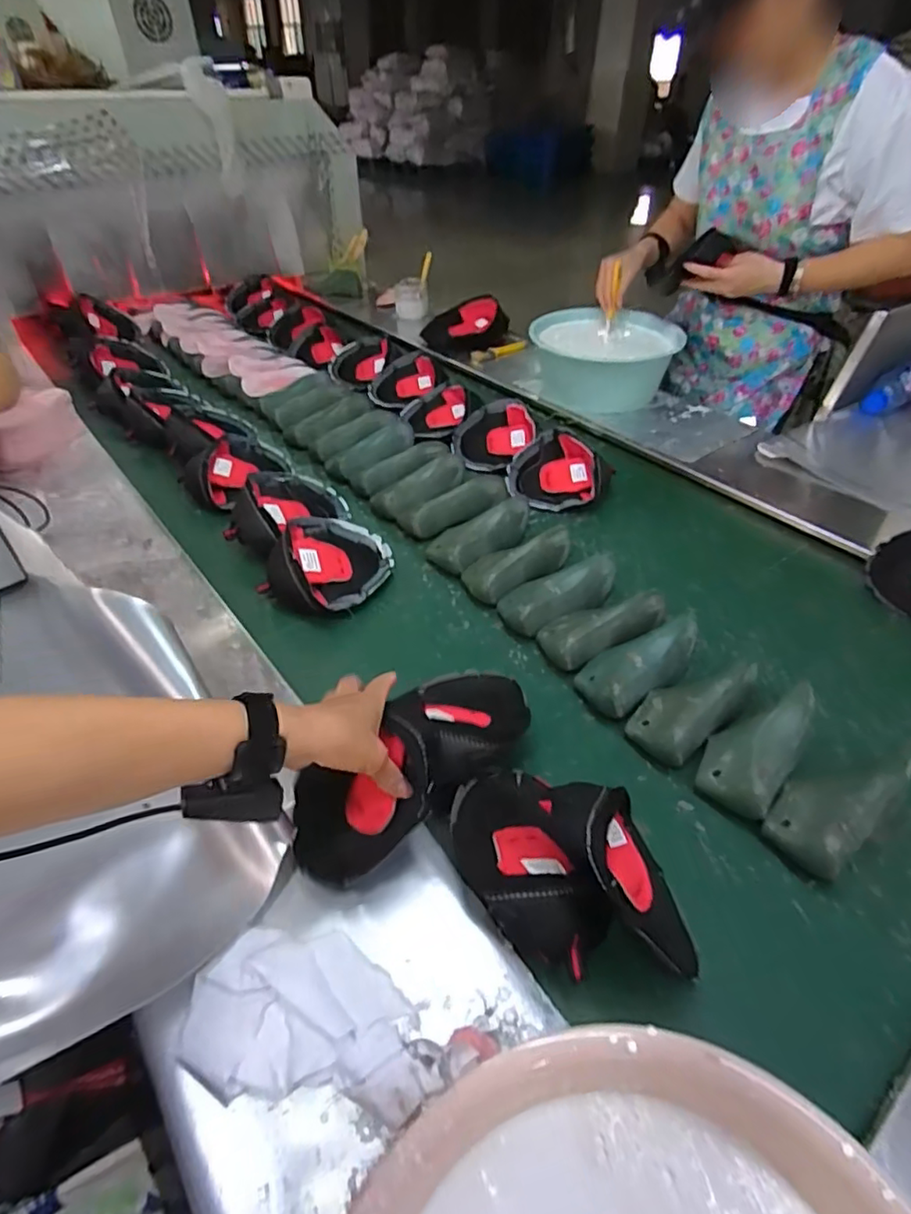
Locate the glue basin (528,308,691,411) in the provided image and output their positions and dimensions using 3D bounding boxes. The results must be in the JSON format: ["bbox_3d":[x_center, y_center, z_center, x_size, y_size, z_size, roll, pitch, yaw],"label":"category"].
[{"bbox_3d":[0.332,-0.559,1.350,0.286,0.131,0.286,3,46,-3],"label":"glue basin"}]

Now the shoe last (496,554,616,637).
[{"bbox_3d":[0.141,-0.016,0.809,0.161,0.063,0.070,-17,41,-26],"label":"shoe last"}]

